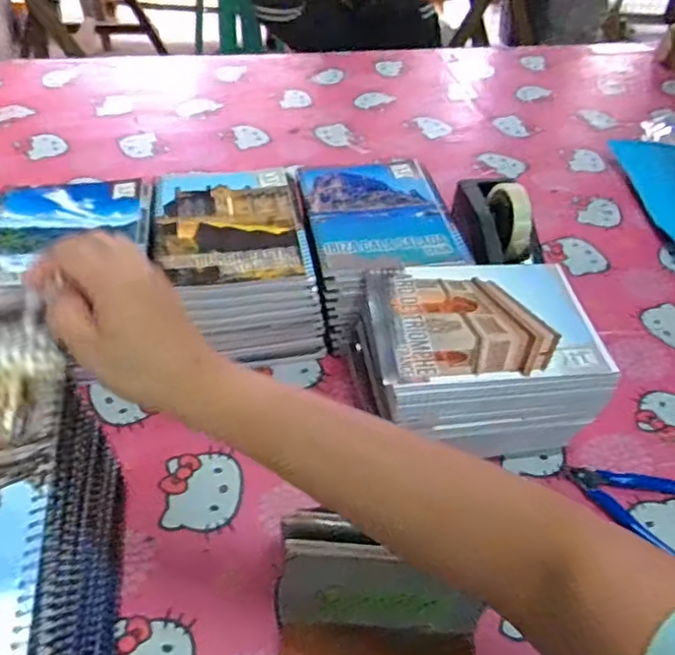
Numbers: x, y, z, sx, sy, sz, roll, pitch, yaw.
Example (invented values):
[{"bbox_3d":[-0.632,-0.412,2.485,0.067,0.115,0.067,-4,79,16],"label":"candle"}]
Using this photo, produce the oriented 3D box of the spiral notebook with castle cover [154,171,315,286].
[{"bbox_3d":[-0.115,-0.114,0.663,0.155,0.010,0.190,-5,45,-9],"label":"spiral notebook with castle cover"}]

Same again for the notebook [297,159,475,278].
[{"bbox_3d":[0.047,-0.130,0.689,0.158,0.011,0.201,-5,45,-9],"label":"notebook"}]

